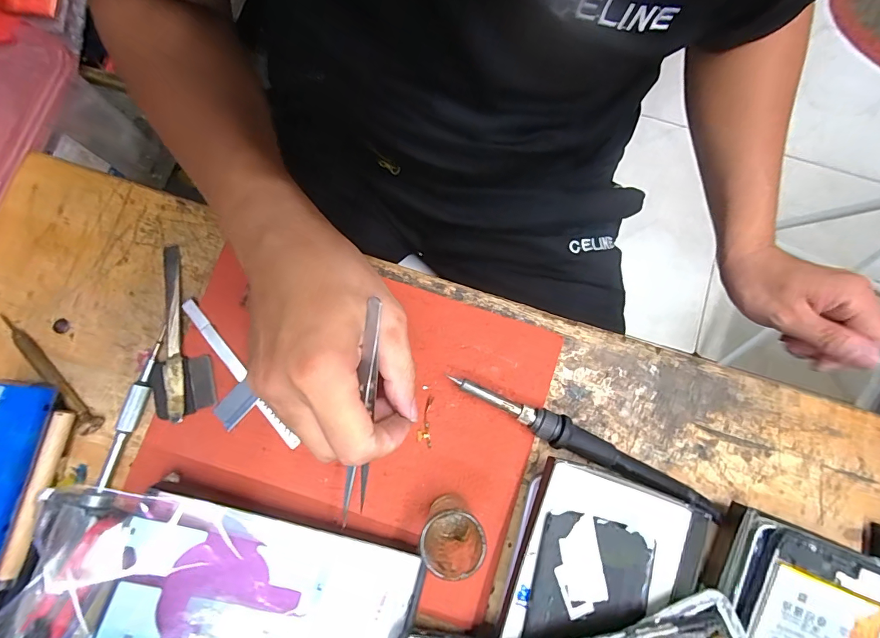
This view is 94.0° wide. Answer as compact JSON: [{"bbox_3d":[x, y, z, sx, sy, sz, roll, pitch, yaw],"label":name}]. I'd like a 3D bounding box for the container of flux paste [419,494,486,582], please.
[{"bbox_3d":[0.006,0.129,0.245,0.035,0.046,0.036,0,81,-1],"label":"container of flux paste"}]

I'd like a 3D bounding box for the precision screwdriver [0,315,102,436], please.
[{"bbox_3d":[-0.268,0.036,0.279,0.011,0.008,0.105,-42,84,-7],"label":"precision screwdriver"}]

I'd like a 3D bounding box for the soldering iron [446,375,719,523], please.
[{"bbox_3d":[0.094,0.083,0.271,0.188,0.020,0.018,28,77,6],"label":"soldering iron"}]

